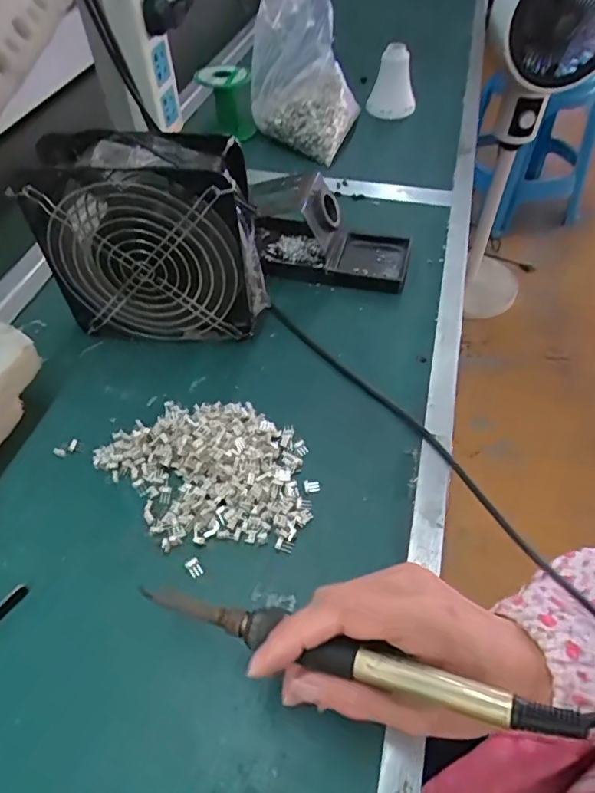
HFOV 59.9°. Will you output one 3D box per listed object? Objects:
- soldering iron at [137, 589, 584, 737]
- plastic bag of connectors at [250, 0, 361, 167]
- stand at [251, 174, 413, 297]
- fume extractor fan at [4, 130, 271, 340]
[{"bbox_3d":[0.016,0.114,0.231,0.199,0.016,0.016,7,51,23],"label":"soldering iron"},{"bbox_3d":[0.012,-0.368,0.599,0.131,0.155,0.107,-6,51,-2],"label":"plastic bag of connectors"},{"bbox_3d":[0.027,-0.156,0.478,0.151,0.074,0.077,8,52,10],"label":"stand"},{"bbox_3d":[-0.108,-0.115,0.398,0.157,0.154,0.057,2,51,5],"label":"fume extractor fan"}]

